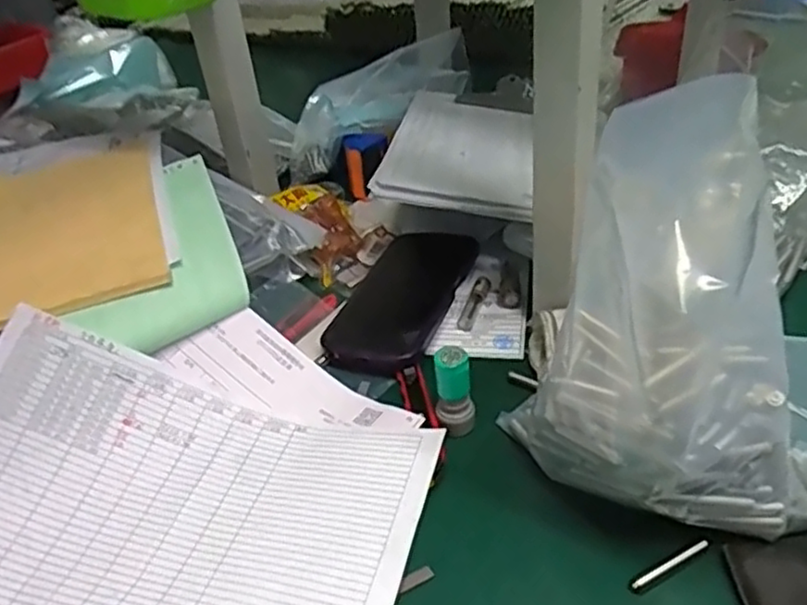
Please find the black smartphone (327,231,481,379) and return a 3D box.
[{"bbox_3d":[0.000,-0.006,0.553,0.079,0.018,0.167,9,39,20],"label":"black smartphone"}]

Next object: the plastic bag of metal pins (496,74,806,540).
[{"bbox_3d":[0.135,0.016,0.362,0.150,0.194,0.143,7,38,17],"label":"plastic bag of metal pins"}]

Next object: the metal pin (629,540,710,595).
[{"bbox_3d":[0.137,0.135,0.357,0.048,0.005,0.006,-21,38,-19],"label":"metal pin"}]

